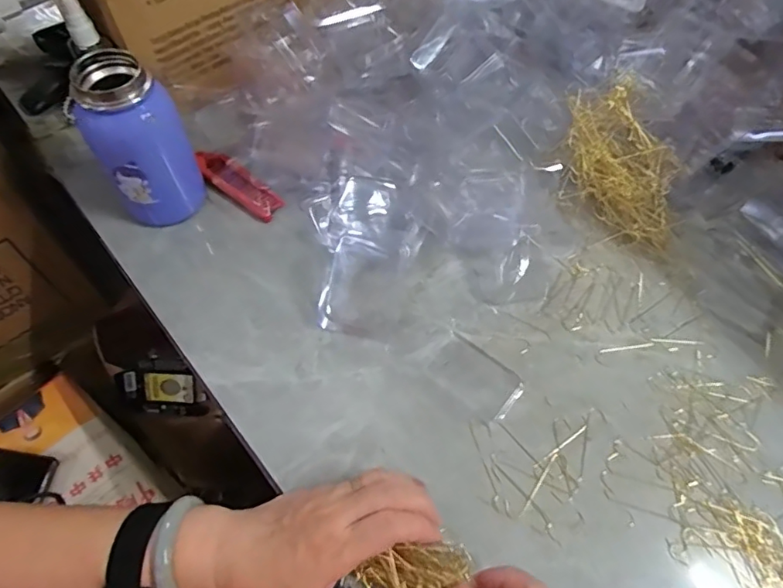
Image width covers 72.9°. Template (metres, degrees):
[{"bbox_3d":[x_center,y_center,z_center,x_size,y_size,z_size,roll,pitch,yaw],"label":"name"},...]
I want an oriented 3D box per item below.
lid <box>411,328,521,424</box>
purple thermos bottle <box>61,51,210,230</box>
[{"bbox_3d":[0.063,0.062,0.426,0.082,0.004,0.047,41,66,20],"label":"lid"},{"bbox_3d":[-0.209,-0.120,0.446,0.071,0.143,0.061,-20,62,-13],"label":"purple thermos bottle"}]

